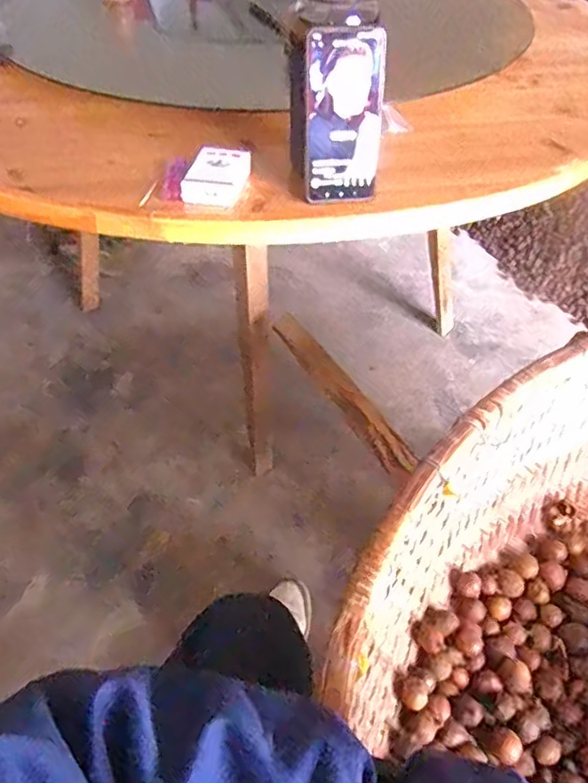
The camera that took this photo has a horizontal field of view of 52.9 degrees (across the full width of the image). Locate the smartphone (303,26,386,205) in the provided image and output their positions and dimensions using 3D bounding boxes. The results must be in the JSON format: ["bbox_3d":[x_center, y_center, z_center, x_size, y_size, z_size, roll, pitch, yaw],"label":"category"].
[{"bbox_3d":[0.050,-0.275,0.601,0.078,0.159,0.008,-3,35,-4],"label":"smartphone"}]

